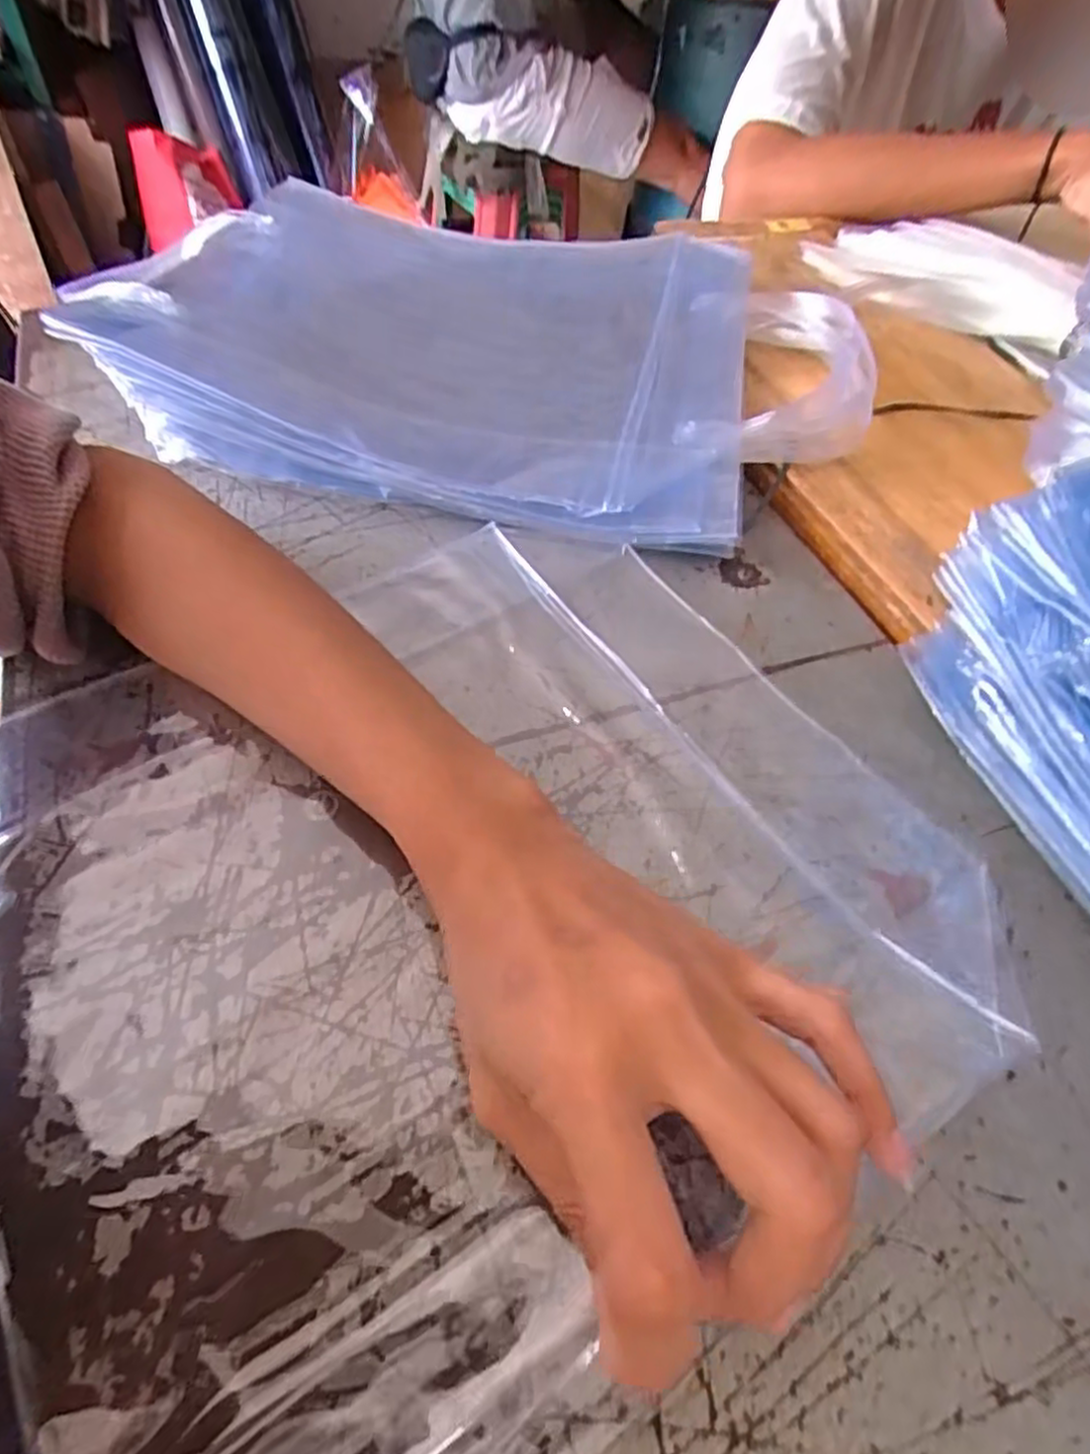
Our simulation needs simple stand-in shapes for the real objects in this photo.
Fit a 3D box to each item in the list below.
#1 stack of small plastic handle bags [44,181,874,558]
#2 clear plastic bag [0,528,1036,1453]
[{"bbox_3d":[-0.035,-0.224,0.406,0.405,0.039,0.282,10,54,2],"label":"stack of small plastic handle bags"},{"bbox_3d":[-0.038,0.051,0.232,0.313,0.011,0.263,-25,60,-21],"label":"clear plastic bag"}]

